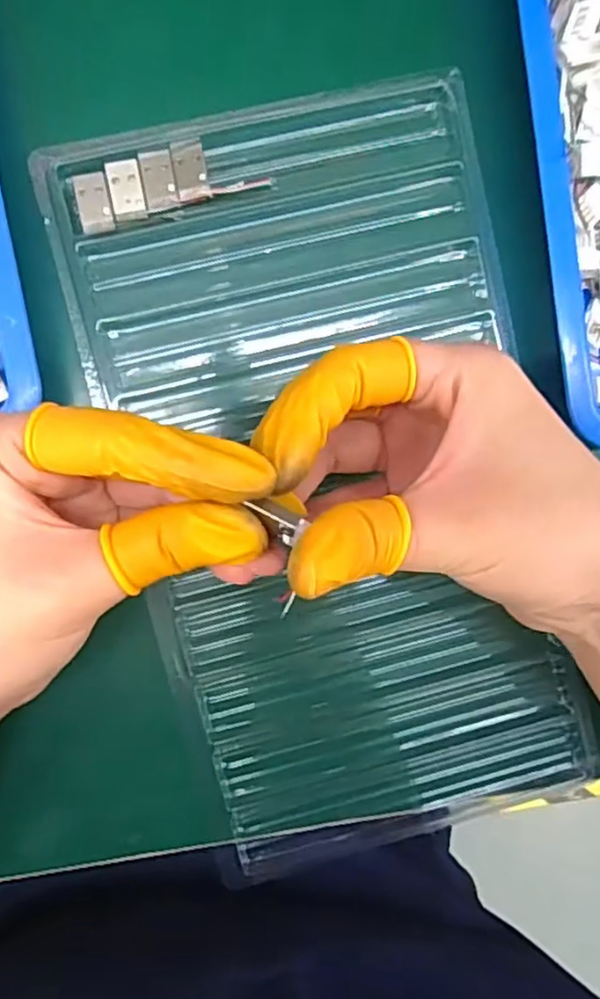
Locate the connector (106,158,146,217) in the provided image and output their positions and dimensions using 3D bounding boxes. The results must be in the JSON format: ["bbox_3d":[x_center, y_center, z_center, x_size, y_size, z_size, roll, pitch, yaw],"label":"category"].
[{"bbox_3d":[-0.063,-0.113,0.242,0.012,0.004,0.019,-12,97,-5],"label":"connector"}]

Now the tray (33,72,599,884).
[{"bbox_3d":[0.013,-0.004,0.264,0.161,0.013,0.292,-13,97,-5],"label":"tray"}]

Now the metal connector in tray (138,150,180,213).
[{"bbox_3d":[-0.051,-0.117,0.243,0.012,0.004,0.020,-13,97,-5],"label":"metal connector in tray"}]

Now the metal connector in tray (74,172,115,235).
[{"bbox_3d":[-0.074,-0.107,0.241,0.011,0.004,0.020,-11,97,-5],"label":"metal connector in tray"}]

